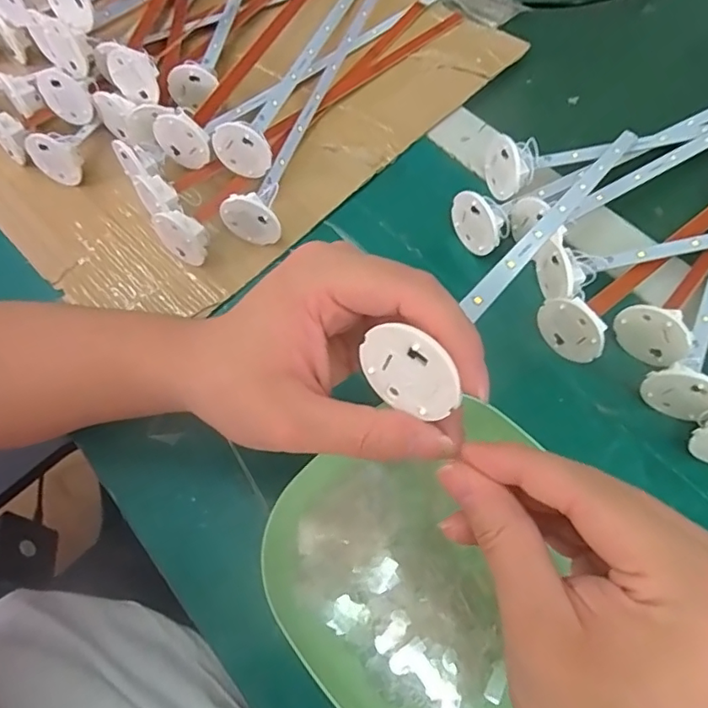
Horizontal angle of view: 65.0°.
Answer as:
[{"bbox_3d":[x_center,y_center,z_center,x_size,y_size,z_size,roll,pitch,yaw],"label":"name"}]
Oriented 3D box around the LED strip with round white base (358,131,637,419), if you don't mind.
[{"bbox_3d":[0.097,-0.059,0.267,0.035,0.034,0.261,36,51,17],"label":"LED strip with round white base"}]

